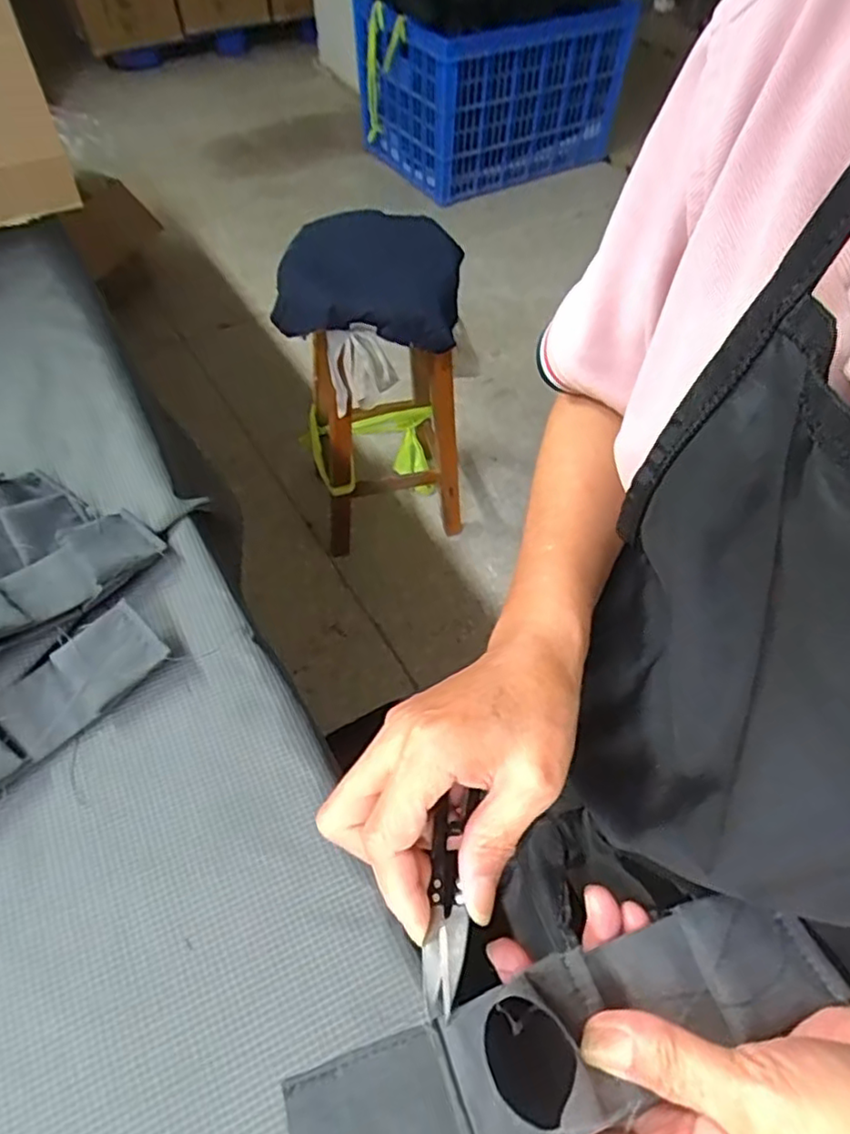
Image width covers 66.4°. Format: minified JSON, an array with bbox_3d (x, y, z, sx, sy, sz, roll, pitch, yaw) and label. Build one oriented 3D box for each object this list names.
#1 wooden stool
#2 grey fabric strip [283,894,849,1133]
[{"bbox_3d":[-0.084,-0.310,1.193,0.281,0.567,0.257,-4,54,-4],"label":"wooden stool"},{"bbox_3d":[0.053,0.155,0.216,0.190,0.016,0.044,-13,54,-16],"label":"grey fabric strip"}]

